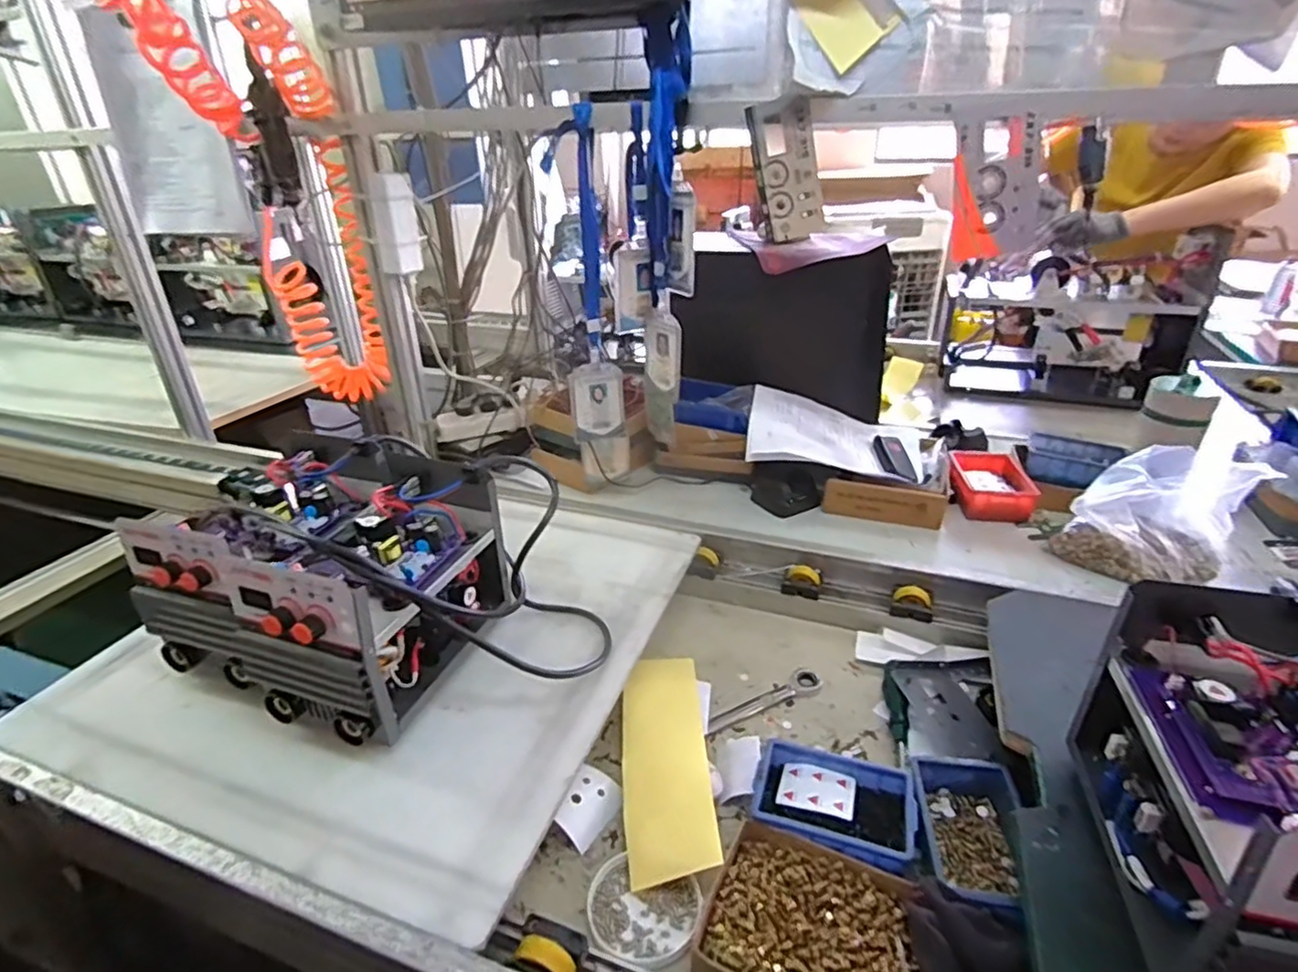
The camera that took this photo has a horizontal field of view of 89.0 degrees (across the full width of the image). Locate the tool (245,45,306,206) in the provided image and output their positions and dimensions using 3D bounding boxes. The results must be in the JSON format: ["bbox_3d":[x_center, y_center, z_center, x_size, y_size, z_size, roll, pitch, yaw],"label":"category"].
[{"bbox_3d":[-0.514,-0.479,0.899,0.052,0.229,0.053,-17,66,-27],"label":"tool"}]

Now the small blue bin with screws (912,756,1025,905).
[{"bbox_3d":[0.301,0.327,0.610,0.094,0.047,0.141,4,28,9],"label":"small blue bin with screws"}]

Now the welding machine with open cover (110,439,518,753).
[{"bbox_3d":[-0.332,0.103,0.728,0.310,0.191,0.252,12,30,24],"label":"welding machine with open cover"}]

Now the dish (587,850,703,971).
[{"bbox_3d":[-0.008,0.373,0.574,0.096,0.017,0.091,-1,28,0],"label":"dish"}]

